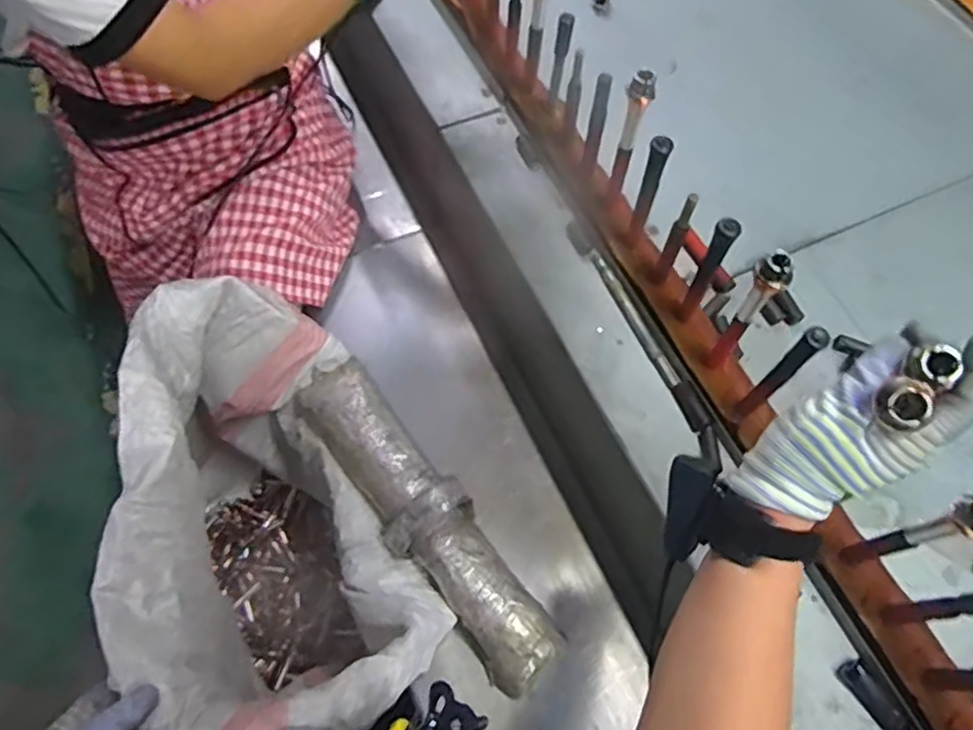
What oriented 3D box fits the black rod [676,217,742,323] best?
[{"bbox_3d":[0.201,-0.081,0.606,0.019,0.148,0.017,39,68,17],"label":"black rod"}]

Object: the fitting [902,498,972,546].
[{"bbox_3d":[0.313,0.110,0.442,0.020,0.085,0.025,-15,64,-10],"label":"fitting"}]

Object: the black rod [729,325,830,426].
[{"bbox_3d":[0.247,0.014,0.558,0.021,0.166,0.016,-35,69,-18],"label":"black rod"}]

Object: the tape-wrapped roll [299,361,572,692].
[{"bbox_3d":[-0.074,0.168,0.740,0.094,0.097,0.424,-33,68,-17],"label":"tape-wrapped roll"}]

